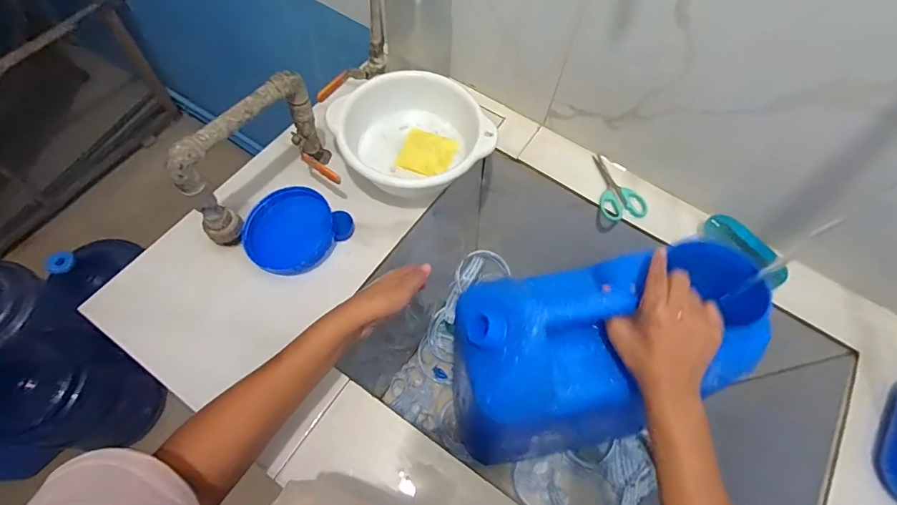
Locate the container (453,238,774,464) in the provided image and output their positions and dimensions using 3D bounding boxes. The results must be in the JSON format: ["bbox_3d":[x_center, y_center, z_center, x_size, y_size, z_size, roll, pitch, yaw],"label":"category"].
[{"bbox_3d":[0.168,0.164,0.589,0.301,0.389,0.177,-7,64,-6],"label":"container"}]

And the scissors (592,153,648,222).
[{"bbox_3d":[0.244,-0.097,0.660,0.062,0.009,0.117,-22,67,-14],"label":"scissors"}]

